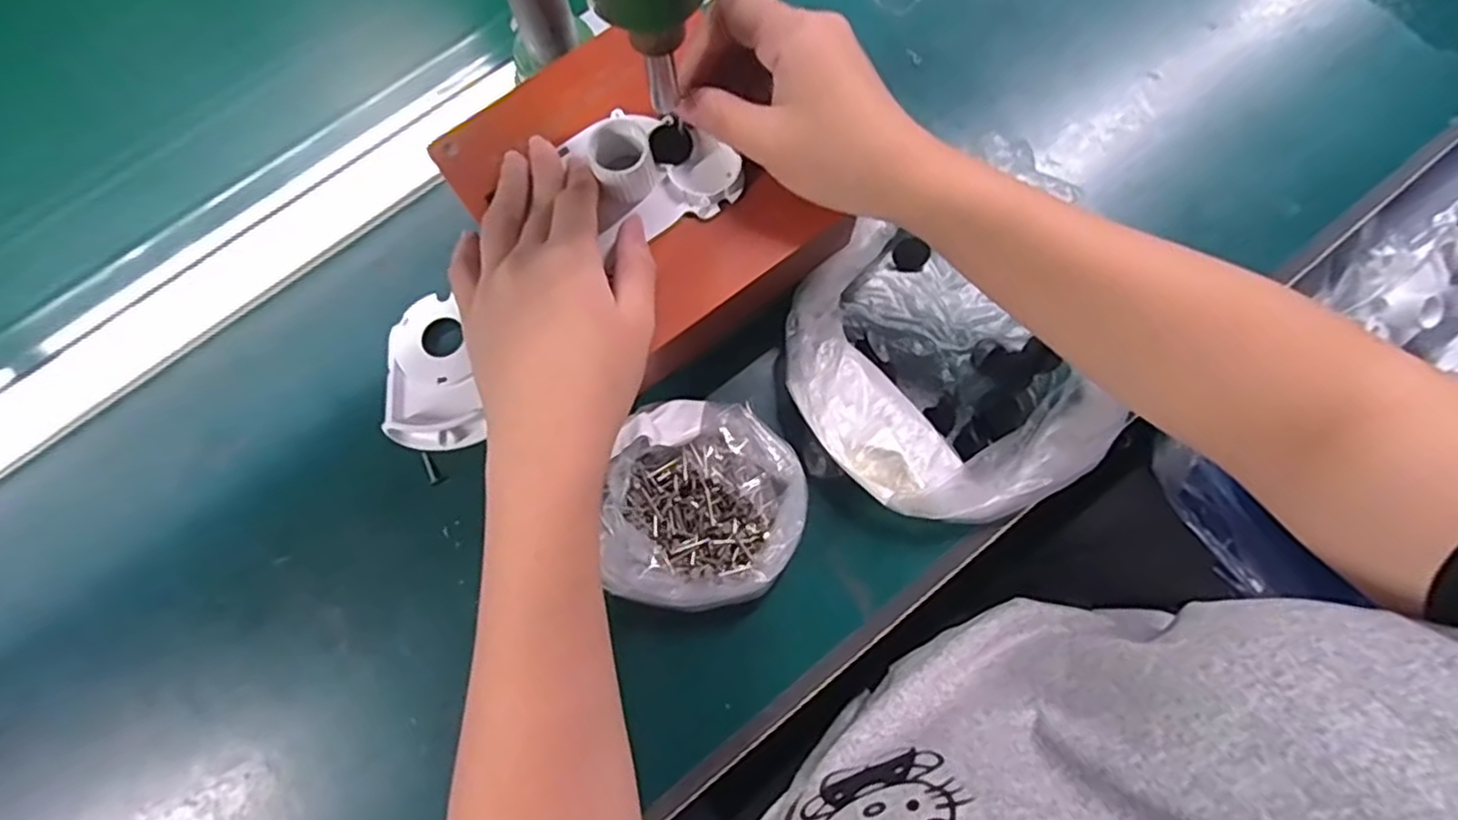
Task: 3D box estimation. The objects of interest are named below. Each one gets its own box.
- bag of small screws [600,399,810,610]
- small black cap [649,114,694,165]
[{"bbox_3d":[-0.011,0.046,0.345,0.092,0.031,0.096,2,76,1],"label":"bag of small screws"},{"bbox_3d":[-0.027,-0.125,0.327,0.019,0.005,0.024,-19,80,-5],"label":"small black cap"}]

